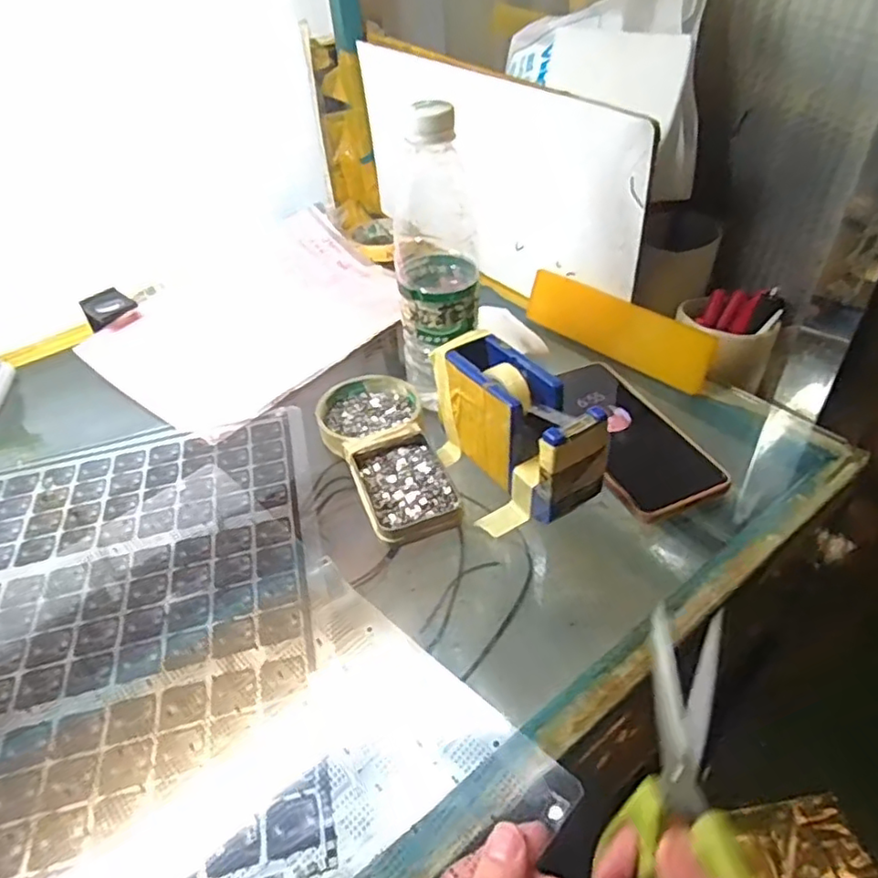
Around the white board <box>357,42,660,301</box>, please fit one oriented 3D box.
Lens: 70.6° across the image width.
[{"bbox_3d":[0.041,-0.269,0.634,0.019,0.182,0.416,-28,46,-23],"label":"white board"}]

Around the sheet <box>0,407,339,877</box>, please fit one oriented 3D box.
[{"bbox_3d":[-0.350,0.144,0.368,0.555,0.010,0.340,-14,41,-8],"label":"sheet"}]

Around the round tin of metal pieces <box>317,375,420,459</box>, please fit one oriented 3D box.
[{"bbox_3d":[-0.057,-0.022,0.506,0.081,0.020,0.079,-3,42,3],"label":"round tin of metal pieces"}]

